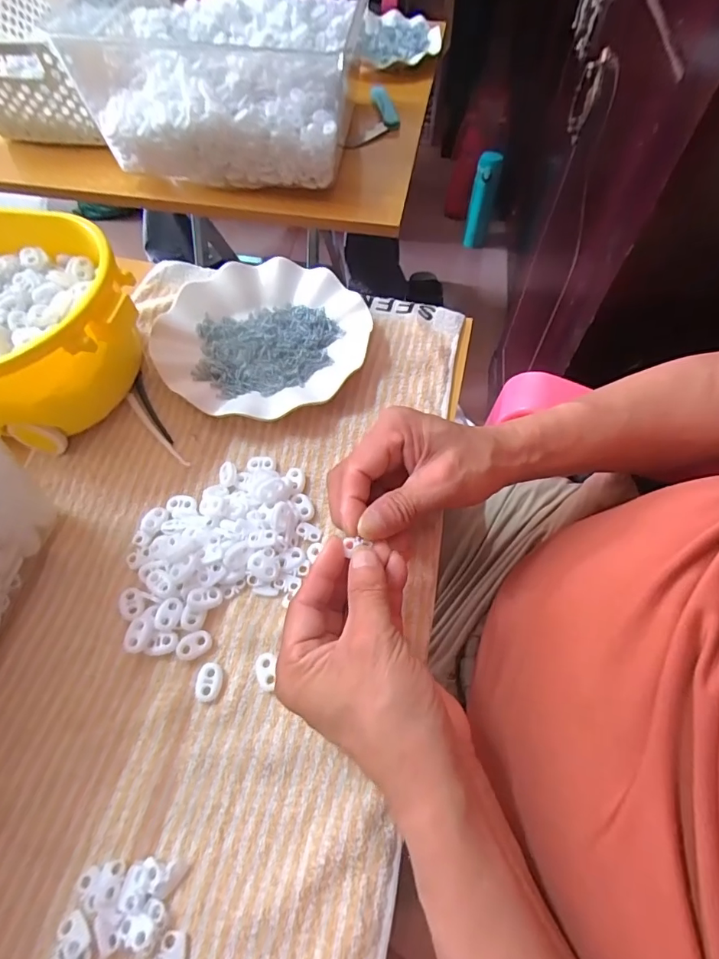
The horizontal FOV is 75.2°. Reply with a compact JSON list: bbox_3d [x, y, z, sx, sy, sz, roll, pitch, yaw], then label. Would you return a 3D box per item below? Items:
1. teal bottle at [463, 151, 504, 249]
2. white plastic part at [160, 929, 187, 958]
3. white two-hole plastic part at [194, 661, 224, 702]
[{"bbox_3d":[0.328,-0.741,1.247,0.065,0.232,0.065,13,62,8],"label":"teal bottle"},{"bbox_3d":[-0.093,0.237,0.233,0.013,0.004,0.018,0,61,-1],"label":"white plastic part"},{"bbox_3d":[-0.094,0.127,0.292,0.016,0.005,0.022,10,61,5],"label":"white two-hole plastic part"}]

